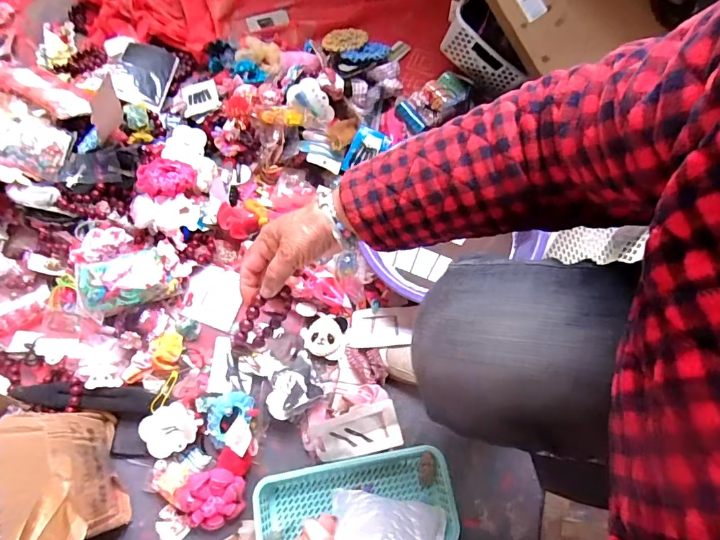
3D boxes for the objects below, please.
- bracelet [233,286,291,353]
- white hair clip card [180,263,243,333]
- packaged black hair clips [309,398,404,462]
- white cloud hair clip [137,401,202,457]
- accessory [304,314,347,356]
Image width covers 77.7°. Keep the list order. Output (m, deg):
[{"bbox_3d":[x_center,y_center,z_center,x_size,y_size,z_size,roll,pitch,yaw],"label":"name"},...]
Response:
[{"bbox_3d":[-0.106,0.055,0.482,0.023,0.070,0.082,42,74,12],"label":"bracelet"},{"bbox_3d":[-0.244,0.044,0.752,0.087,0.007,0.098,17,78,-5],"label":"white hair clip card"},{"bbox_3d":[-0.004,0.234,0.643,0.120,0.010,0.065,-17,95,1],"label":"packaged black hair clips"},{"bbox_3d":[-0.274,0.229,0.642,0.079,0.024,0.062,-25,73,-10],"label":"white cloud hair clip"},{"bbox_3d":[-0.058,0.103,0.715,0.060,0.020,0.068,22,71,6],"label":"accessory"}]

